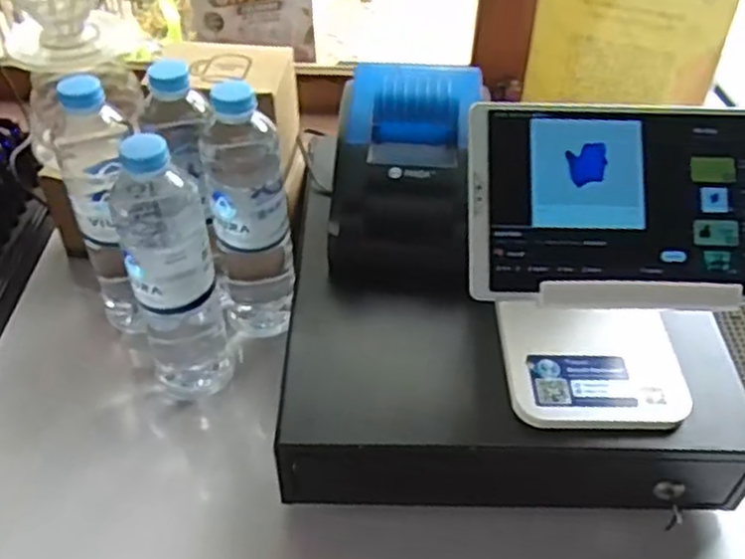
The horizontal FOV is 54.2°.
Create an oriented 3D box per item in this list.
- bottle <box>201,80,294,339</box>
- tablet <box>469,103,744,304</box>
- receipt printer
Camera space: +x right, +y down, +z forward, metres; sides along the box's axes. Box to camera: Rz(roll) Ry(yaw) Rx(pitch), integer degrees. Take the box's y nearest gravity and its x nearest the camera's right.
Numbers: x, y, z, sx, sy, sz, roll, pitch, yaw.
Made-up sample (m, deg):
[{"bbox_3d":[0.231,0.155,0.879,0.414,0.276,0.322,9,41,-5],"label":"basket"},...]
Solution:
[{"bbox_3d":[-0.102,-0.045,0.619,0.067,0.259,0.076,-6,45,-8],"label":"bottle"},{"bbox_3d":[0.165,-0.048,0.449,0.207,0.006,0.121,1,82,-1],"label":"tablet"},{"bbox_3d":[0.025,-0.089,0.600,0.122,0.108,0.168,5,45,3],"label":"receipt printer"}]

